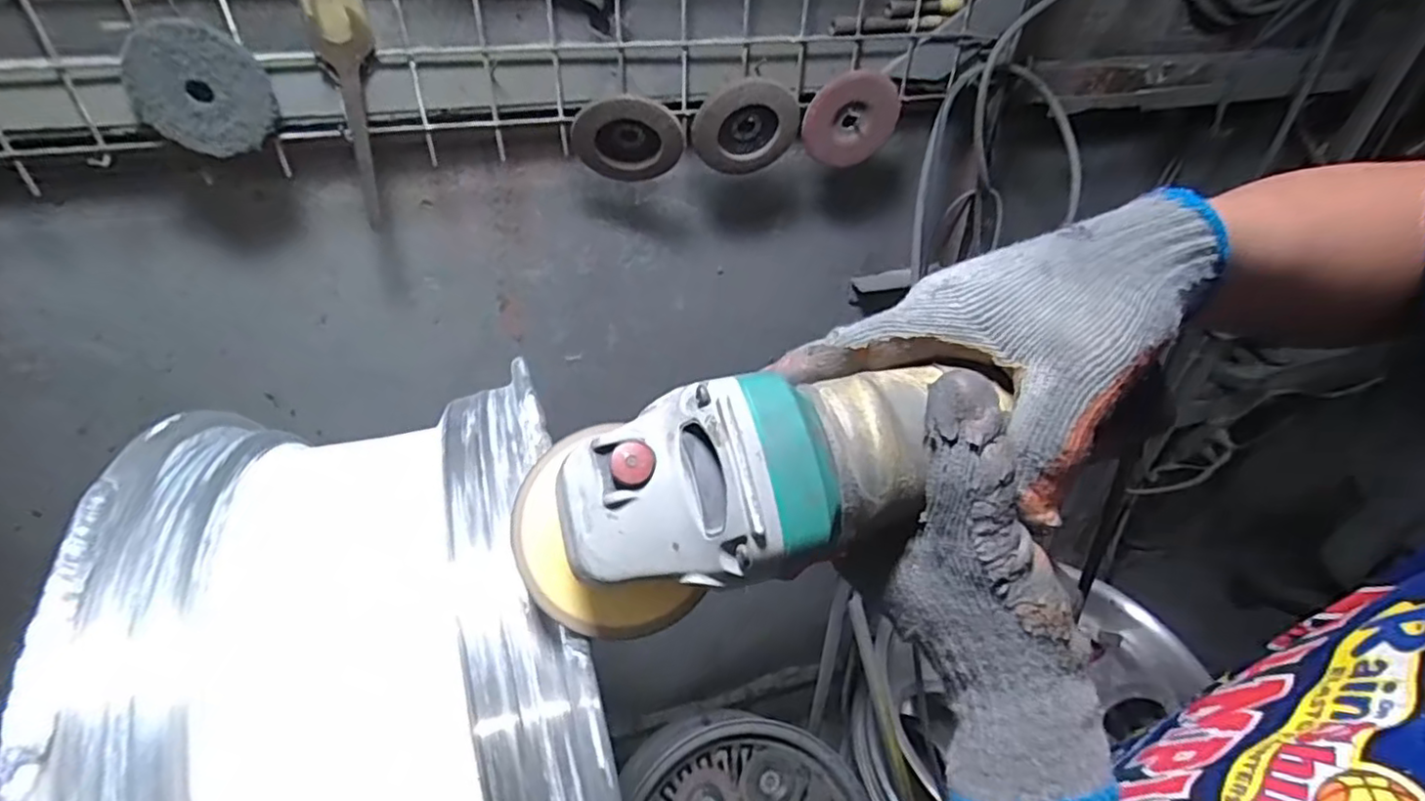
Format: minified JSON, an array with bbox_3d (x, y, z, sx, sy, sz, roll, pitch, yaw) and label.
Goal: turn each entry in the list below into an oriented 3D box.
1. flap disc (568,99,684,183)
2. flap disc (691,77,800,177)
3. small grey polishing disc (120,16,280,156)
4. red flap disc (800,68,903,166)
[{"bbox_3d":[-0.075,-0.232,0.574,0.094,0.088,0.018,-11,66,20],"label":"flap disc"},{"bbox_3d":[0.031,-0.249,0.595,0.095,0.099,0.011,-2,63,-16],"label":"flap disc"},{"bbox_3d":[-0.367,-0.224,0.467,0.087,0.085,0.012,15,28,-27],"label":"small grey polishing disc"},{"bbox_3d":[0.133,-0.272,0.628,0.102,0.089,0.015,3,50,-32],"label":"red flap disc"}]

